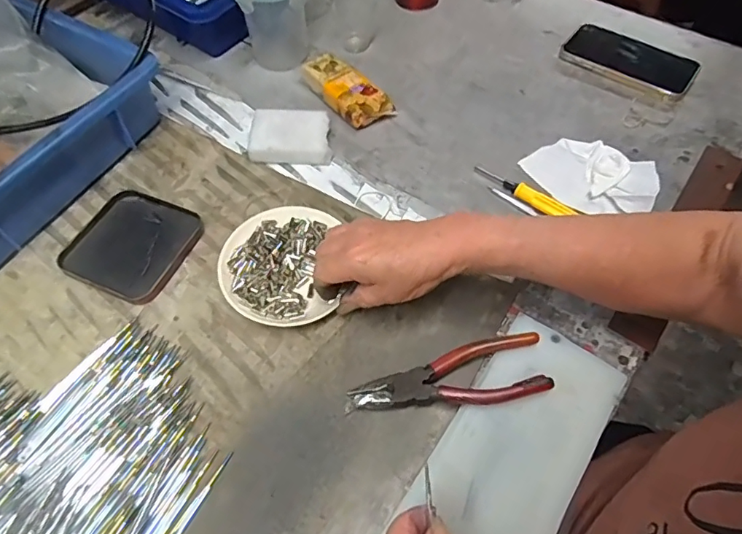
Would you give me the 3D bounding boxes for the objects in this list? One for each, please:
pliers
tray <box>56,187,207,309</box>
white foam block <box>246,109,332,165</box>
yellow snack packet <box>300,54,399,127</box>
[{"bbox_3d":[0.059,0.088,0.382,0.146,0.023,0.047,-10,59,-6],"label":"pliers"},{"bbox_3d":[-0.227,-0.023,0.475,0.109,0.007,0.103,22,60,13],"label":"tray"},{"bbox_3d":[-0.084,-0.139,0.535,0.083,0.023,0.059,1,58,0],"label":"white foam block"},{"bbox_3d":[-0.030,-0.199,0.567,0.049,0.029,0.112,-38,66,-22],"label":"yellow snack packet"}]

